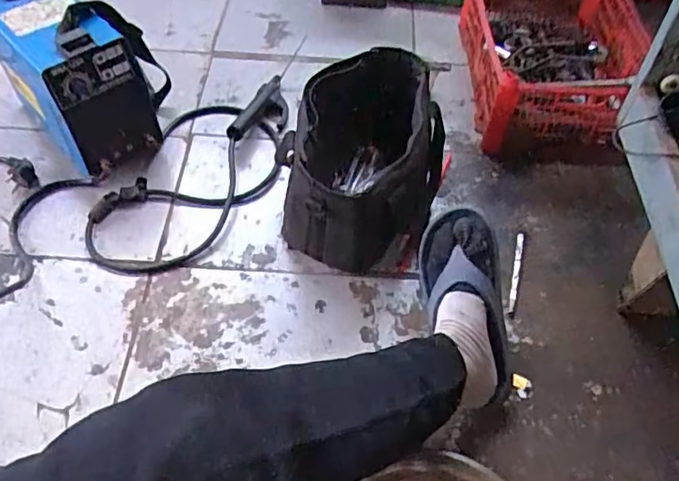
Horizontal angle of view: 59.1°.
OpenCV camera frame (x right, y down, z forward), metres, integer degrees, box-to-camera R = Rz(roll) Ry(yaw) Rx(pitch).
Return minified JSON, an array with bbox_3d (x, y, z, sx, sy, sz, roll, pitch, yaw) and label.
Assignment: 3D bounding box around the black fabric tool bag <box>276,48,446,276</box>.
[{"bbox_3d":[0.038,-0.125,0.901,0.210,0.181,0.292,19,55,14],"label":"black fabric tool bag"}]

